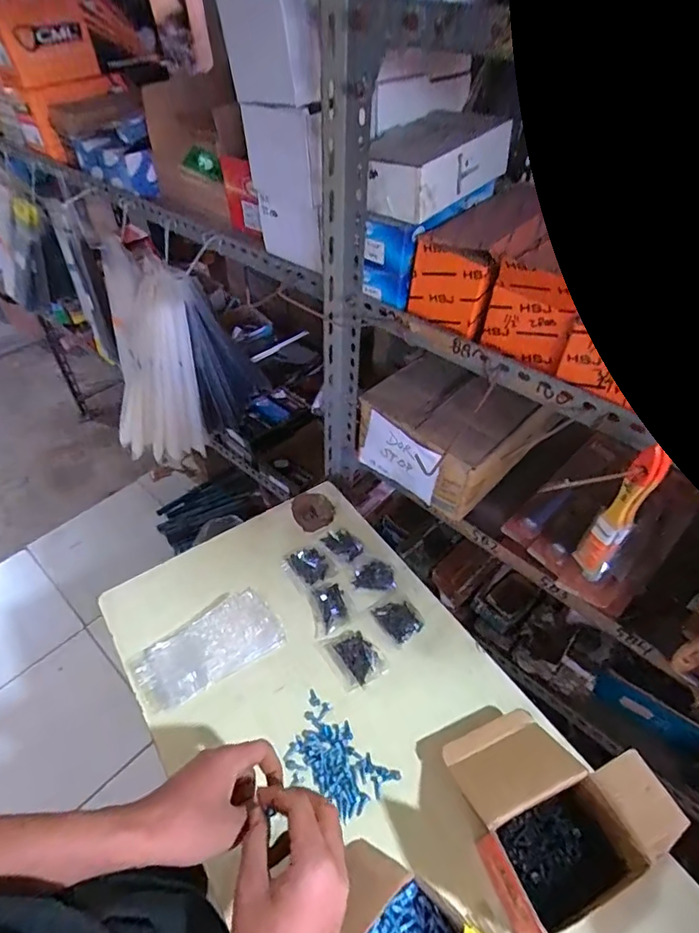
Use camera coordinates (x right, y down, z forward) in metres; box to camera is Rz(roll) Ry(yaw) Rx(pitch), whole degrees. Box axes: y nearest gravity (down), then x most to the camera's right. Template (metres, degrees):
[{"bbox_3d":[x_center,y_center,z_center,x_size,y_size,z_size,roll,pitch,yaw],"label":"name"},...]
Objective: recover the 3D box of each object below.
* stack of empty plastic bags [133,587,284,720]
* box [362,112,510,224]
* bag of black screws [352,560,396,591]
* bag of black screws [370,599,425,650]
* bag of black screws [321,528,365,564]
[{"bbox_3d":[-0.182,0.230,0.641,0.181,0.030,0.092,-26,52,-23],"label":"stack of empty plastic bags"},{"bbox_3d":[0.113,-0.372,0.616,0.078,0.069,0.217,30,53,24],"label":"box"},{"bbox_3d":[0.039,0.160,0.734,0.059,0.014,0.043,9,47,7],"label":"bag of black screws"},{"bbox_3d":[0.069,0.208,0.692,0.054,0.025,0.066,-24,51,-22],"label":"bag of black screws"},{"bbox_3d":[-0.008,0.120,0.772,0.048,0.010,0.066,-33,55,-28],"label":"bag of black screws"}]

